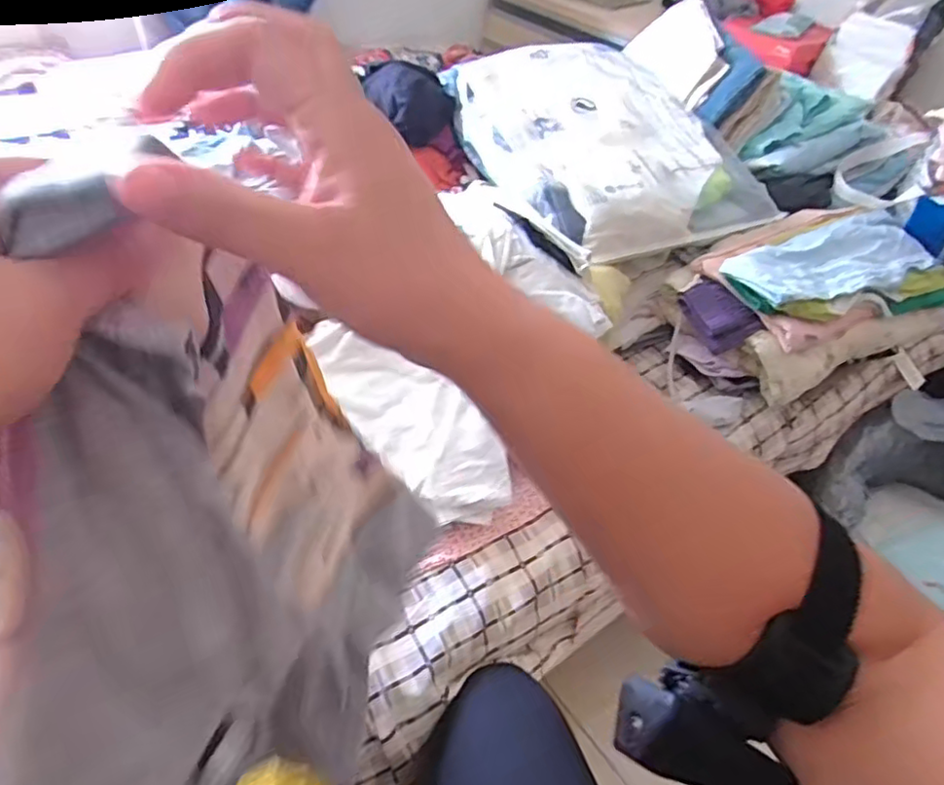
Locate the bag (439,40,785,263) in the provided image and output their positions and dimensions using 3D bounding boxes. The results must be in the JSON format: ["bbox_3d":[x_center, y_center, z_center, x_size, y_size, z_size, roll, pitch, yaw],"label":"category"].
[{"bbox_3d":[0.201,-0.439,1.057,0.371,0.132,0.523,-12,48,-20],"label":"bag"}]

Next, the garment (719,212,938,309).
[{"bbox_3d":[0.540,-0.197,0.905,0.375,0.034,0.145,-22,51,-27],"label":"garment"}]

